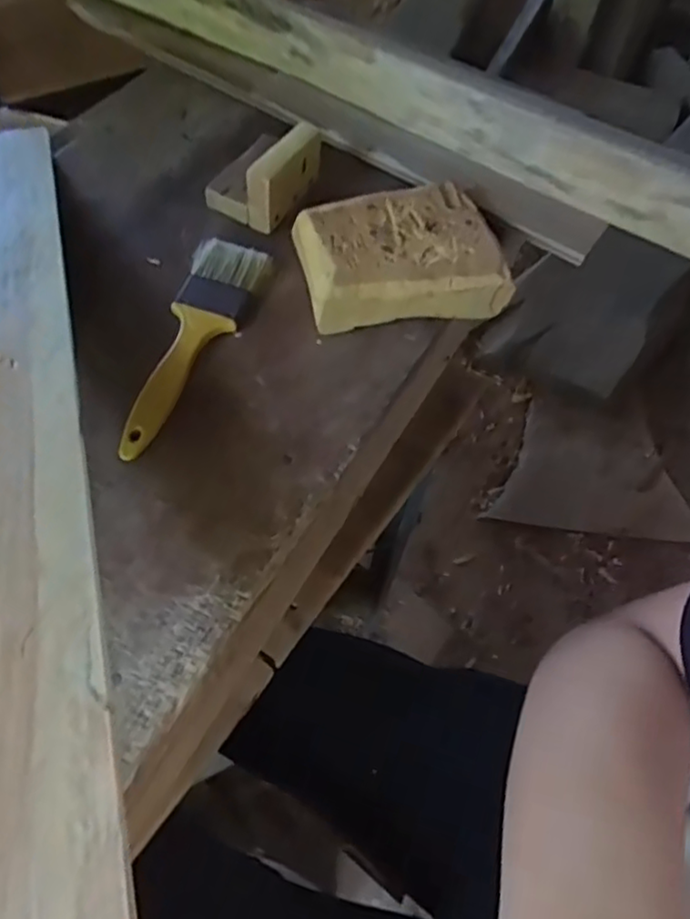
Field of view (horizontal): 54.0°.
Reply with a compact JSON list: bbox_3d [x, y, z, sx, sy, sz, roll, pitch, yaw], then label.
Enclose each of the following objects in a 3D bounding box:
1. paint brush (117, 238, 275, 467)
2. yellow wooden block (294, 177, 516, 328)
[{"bbox_3d":[-0.101,-0.079,0.444,0.052,0.013,0.178,17,58,4],"label":"paint brush"},{"bbox_3d":[0.037,-0.139,0.471,0.131,0.039,0.096,-12,61,-14],"label":"yellow wooden block"}]

